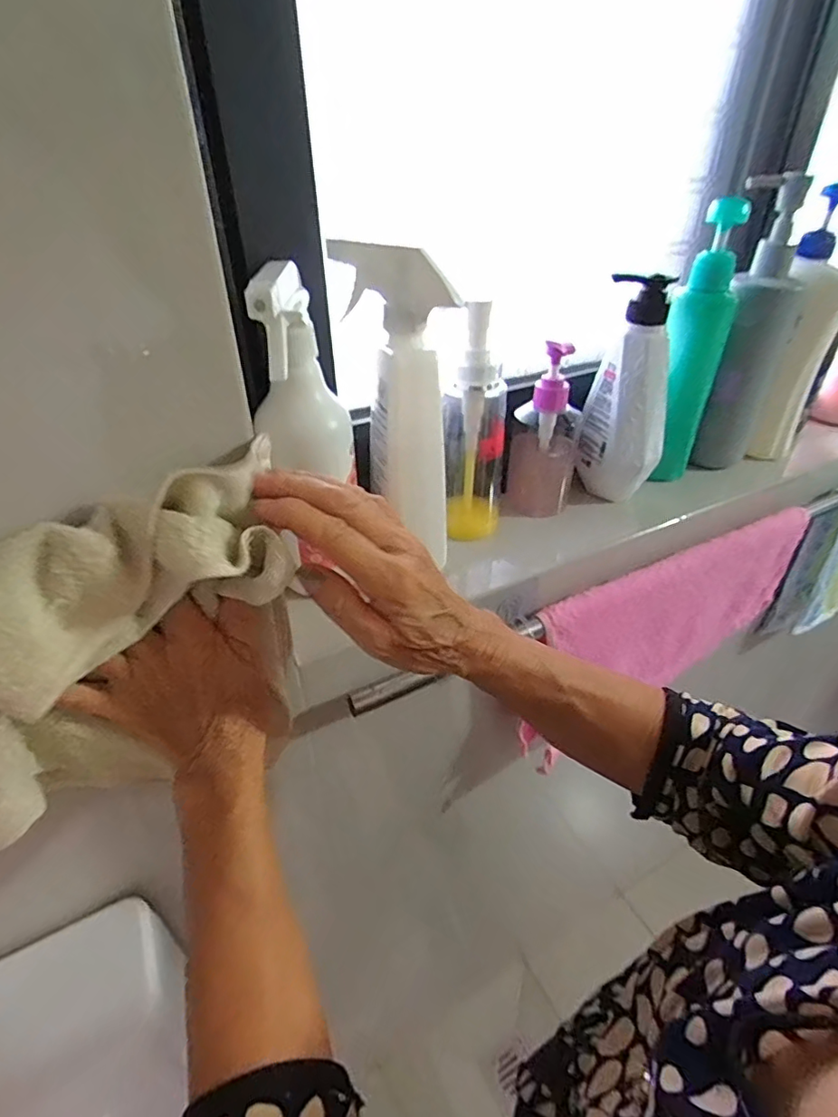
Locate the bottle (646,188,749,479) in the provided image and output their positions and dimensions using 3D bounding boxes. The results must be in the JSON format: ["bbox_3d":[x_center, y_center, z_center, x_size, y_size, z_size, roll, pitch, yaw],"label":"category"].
[{"bbox_3d":[0.276,-0.205,0.565,0.055,0.267,0.053,18,40,22],"label":"bottle"}]

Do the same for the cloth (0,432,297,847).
[{"bbox_3d":[-0.155,0.042,0.273,0.227,0.136,0.055,-48,45,6],"label":"cloth"}]

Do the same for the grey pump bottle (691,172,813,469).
[{"bbox_3d":[0.341,-0.225,0.572,0.066,0.275,0.080,21,41,26],"label":"grey pump bottle"}]

